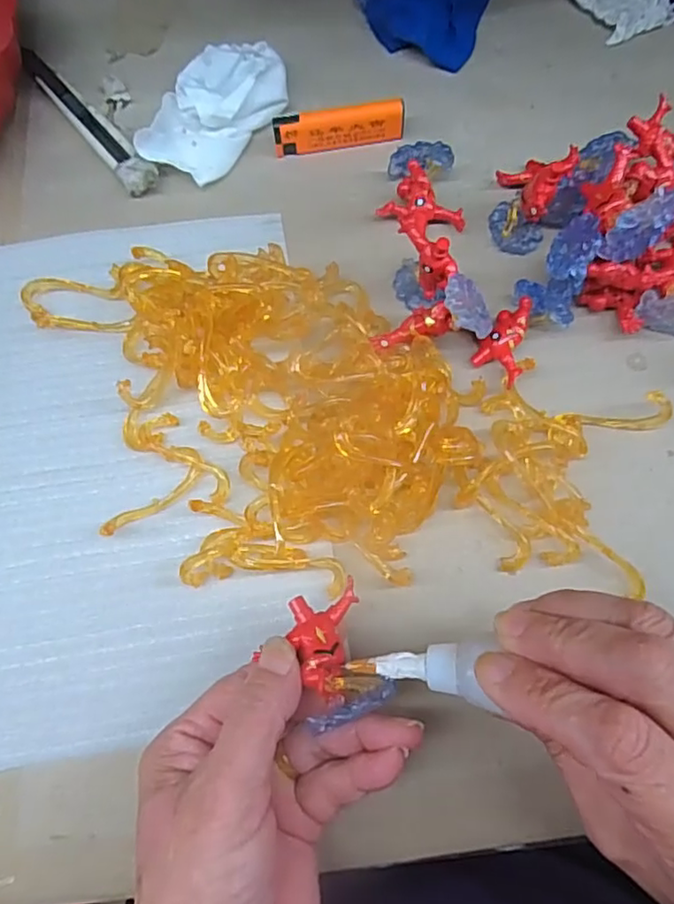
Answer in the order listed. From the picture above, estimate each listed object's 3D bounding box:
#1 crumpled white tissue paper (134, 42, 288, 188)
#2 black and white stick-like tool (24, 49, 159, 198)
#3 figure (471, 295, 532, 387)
[{"bbox_3d":[-0.074,-0.216,0.374,0.066,0.027,0.107,20,73,7],"label":"crumpled white tissue paper"},{"bbox_3d":[-0.158,-0.209,0.376,0.020,0.013,0.142,-38,75,-11],"label":"black and white stick-like tool"},{"bbox_3d":[0.091,-0.058,0.318,0.025,0.019,0.044,28,74,10],"label":"figure"}]

